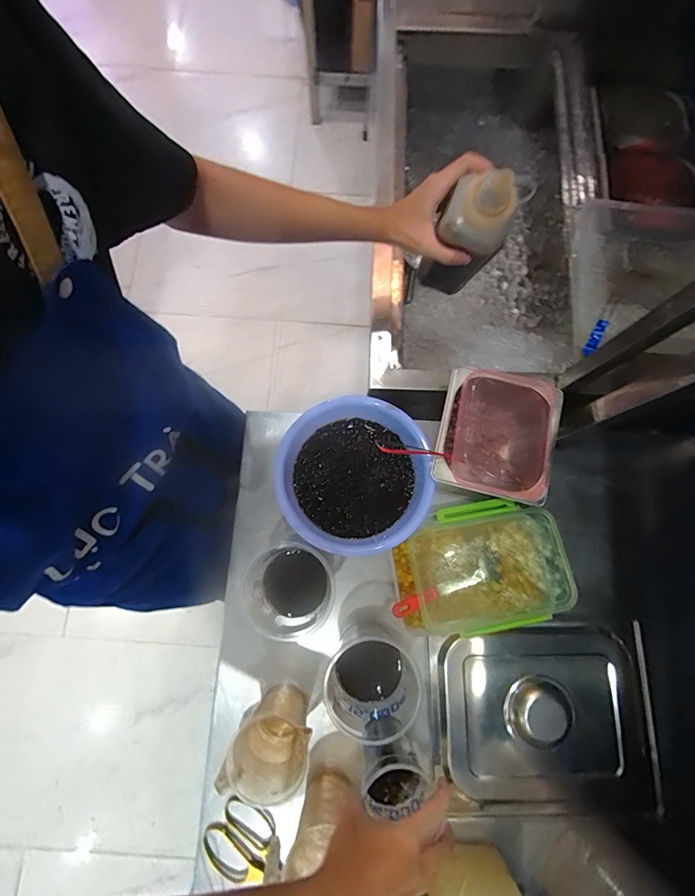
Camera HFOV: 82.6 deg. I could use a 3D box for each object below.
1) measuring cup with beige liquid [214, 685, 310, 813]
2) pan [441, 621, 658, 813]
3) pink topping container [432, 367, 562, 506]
[{"bbox_3d":[-0.096,0.380,0.517,0.090,0.152,0.087,0,79,0],"label":"measuring cup with beige liquid"},{"bbox_3d":[0.287,0.385,0.575,0.285,0.046,0.240,2,79,0],"label":"pan"},{"bbox_3d":[0.220,-0.013,0.603,0.161,0.101,0.176,14,79,2],"label":"pink topping container"}]

